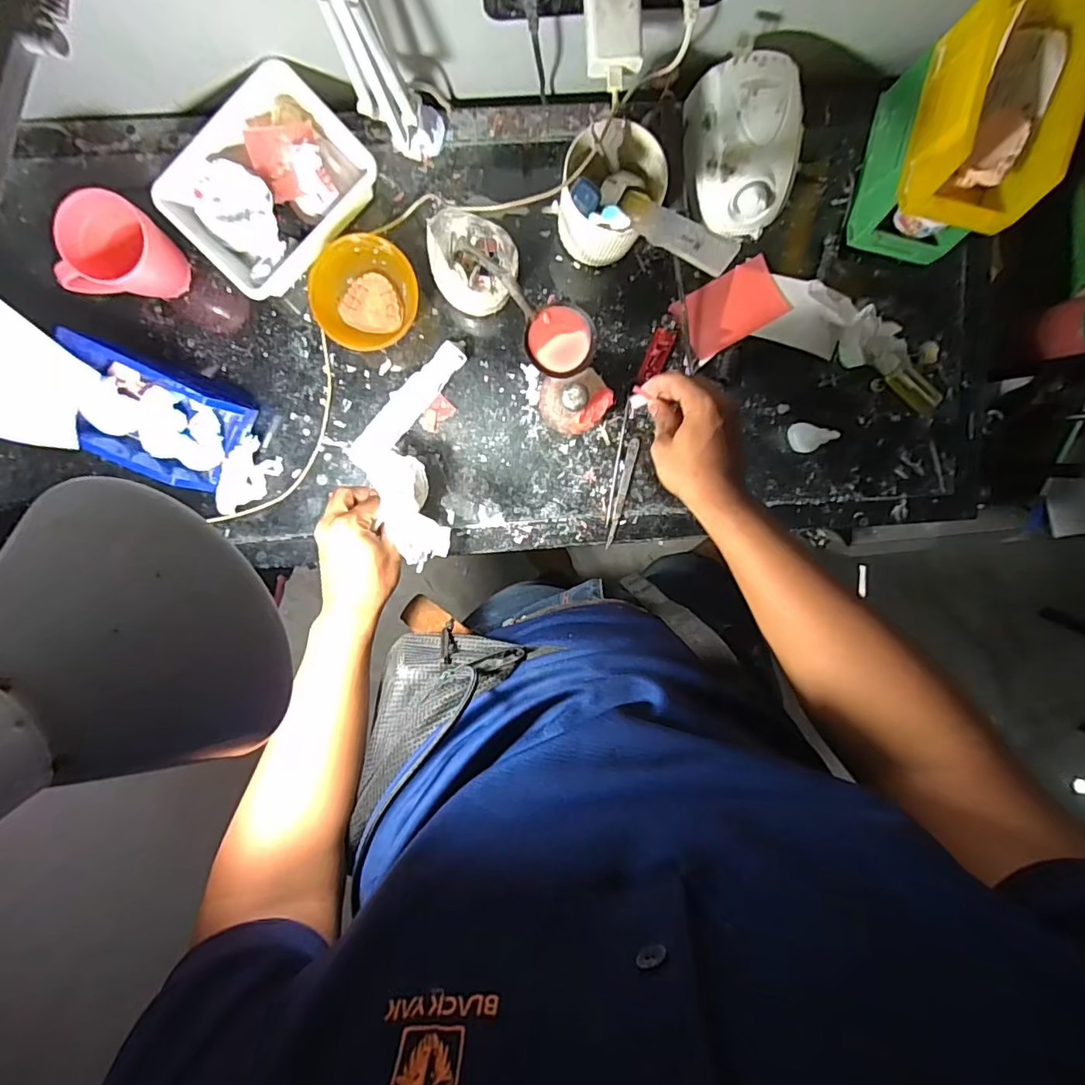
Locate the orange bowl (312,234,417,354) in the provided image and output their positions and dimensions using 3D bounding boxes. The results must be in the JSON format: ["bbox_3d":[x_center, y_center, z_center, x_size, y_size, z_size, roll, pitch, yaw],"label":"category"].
[{"bbox_3d":[-0.185,-0.263,0.590,0.103,0.060,0.104,0,99,-3],"label":"orange bowl"}]

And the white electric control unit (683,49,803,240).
[{"bbox_3d":[0.212,-0.410,0.579,0.112,0.080,0.144,-10,99,-2],"label":"white electric control unit"}]

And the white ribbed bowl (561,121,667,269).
[{"bbox_3d":[0.067,-0.352,0.556,0.088,0.140,0.101,37,95,-8],"label":"white ribbed bowl"}]

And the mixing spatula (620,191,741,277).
[{"bbox_3d":[0.112,-0.272,0.479,0.008,0.169,0.030,14,124,-41],"label":"mixing spatula"}]

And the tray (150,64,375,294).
[{"bbox_3d":[-0.280,-0.368,0.576,0.194,0.059,0.141,-45,98,4],"label":"tray"}]

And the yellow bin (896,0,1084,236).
[{"bbox_3d":[0.416,-0.391,0.506,0.095,0.085,0.169,11,98,-5],"label":"yellow bin"}]

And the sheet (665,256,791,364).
[{"bbox_3d":[0.217,-0.270,0.634,0.119,0.016,0.073,-29,99,1],"label":"sheet"}]

